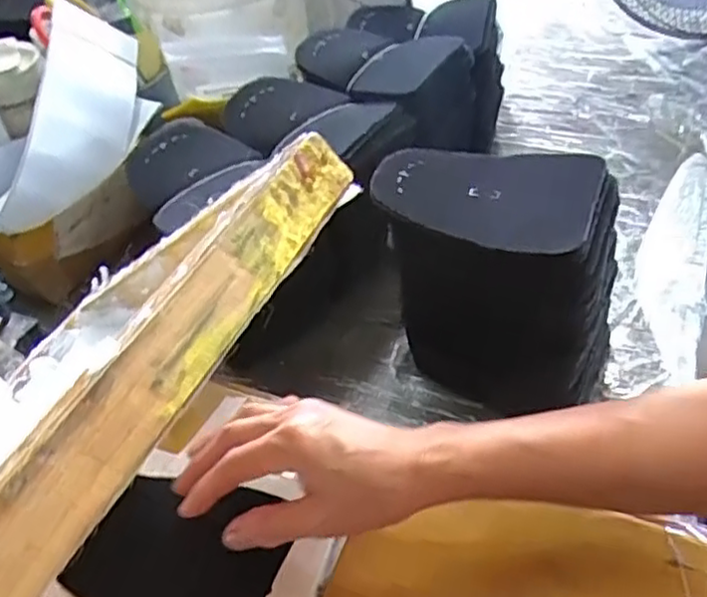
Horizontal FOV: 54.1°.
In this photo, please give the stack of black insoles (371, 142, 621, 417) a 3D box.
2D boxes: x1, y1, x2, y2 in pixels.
[{"bbox_3d":[0.105,-0.014,0.505,0.162,0.162,0.097,15,48,22],"label":"stack of black insoles"}]

